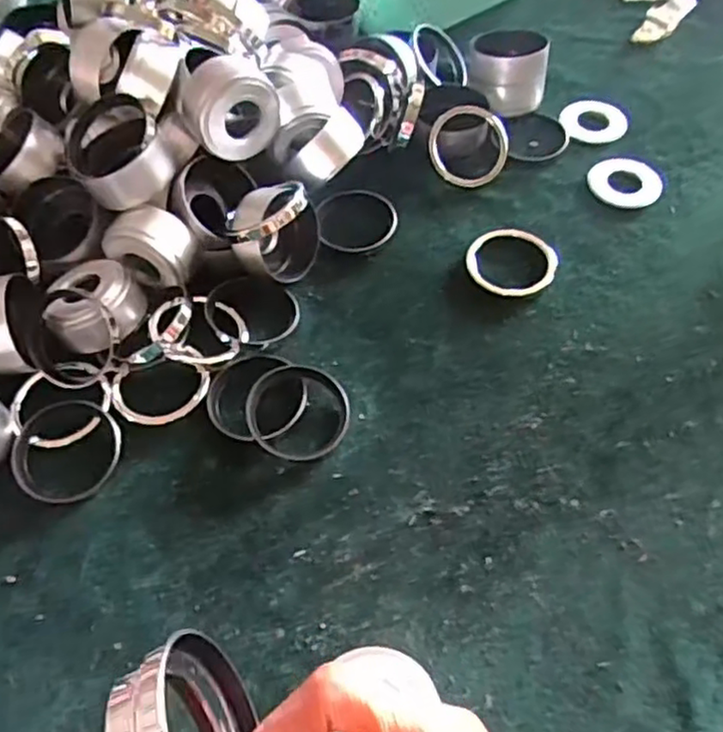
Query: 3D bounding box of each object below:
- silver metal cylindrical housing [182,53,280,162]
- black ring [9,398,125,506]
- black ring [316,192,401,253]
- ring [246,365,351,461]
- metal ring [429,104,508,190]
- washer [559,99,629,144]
[{"bbox_3d":[-0.100,-0.195,0.514,0.068,0.059,0.053,-31,62,-17],"label":"silver metal cylindrical housing"},{"bbox_3d":[-0.196,0.054,0.446,0.074,0.012,0.067,22,61,14],"label":"black ring"},{"bbox_3d":[-0.003,-0.121,0.554,0.066,0.011,0.061,1,66,-2],"label":"black ring"},{"bbox_3d":[-0.042,0.030,0.455,0.067,0.016,0.066,-1,58,1],"label":"ring"},{"bbox_3d":[0.092,-0.187,0.579,0.068,0.009,0.065,0,103,-2],"label":"metal ring"},{"bbox_3d":[0.213,-0.227,0.626,0.059,0.010,0.059,-1,58,1],"label":"washer"}]

